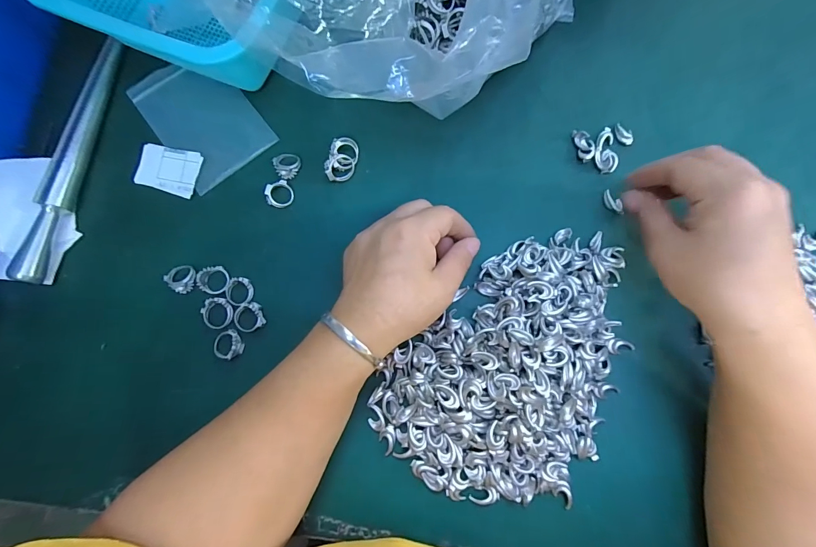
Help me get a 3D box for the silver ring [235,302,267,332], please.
[{"bbox_3d":[-0.123,0.034,0.281,0.022,0.008,0.021,0,79,2],"label":"silver ring"}]

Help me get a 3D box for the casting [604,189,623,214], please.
[{"bbox_3d":[0.162,-0.056,0.293,0.009,0.004,0.022,-29,76,-2],"label":"casting"}]

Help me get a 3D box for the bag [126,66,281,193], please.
[{"bbox_3d":[-0.174,-0.134,0.314,0.078,0.008,0.127,-37,77,-9],"label":"bag"}]

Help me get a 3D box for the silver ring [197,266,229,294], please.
[{"bbox_3d":[-0.153,0.005,0.288,0.026,0.007,0.021,1,79,3],"label":"silver ring"}]

